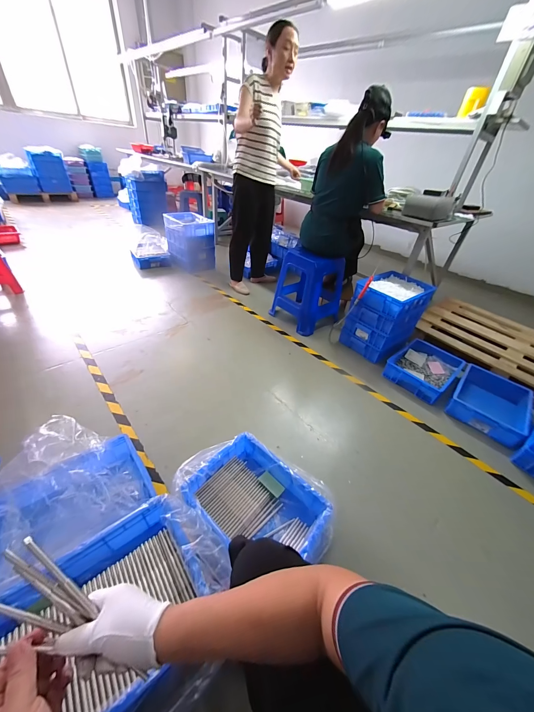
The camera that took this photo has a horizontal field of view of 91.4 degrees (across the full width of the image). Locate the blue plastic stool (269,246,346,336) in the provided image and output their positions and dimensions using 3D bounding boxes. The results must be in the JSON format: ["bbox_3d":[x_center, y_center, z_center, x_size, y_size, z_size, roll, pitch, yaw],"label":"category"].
[{"bbox_3d":[0.313,-0.472,1.814,0.370,0.441,0.412,35,47,31],"label":"blue plastic stool"}]

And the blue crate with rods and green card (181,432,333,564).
[{"bbox_3d":[-0.039,0.484,0.857,0.469,0.110,0.334,32,46,29],"label":"blue crate with rods and green card"}]

